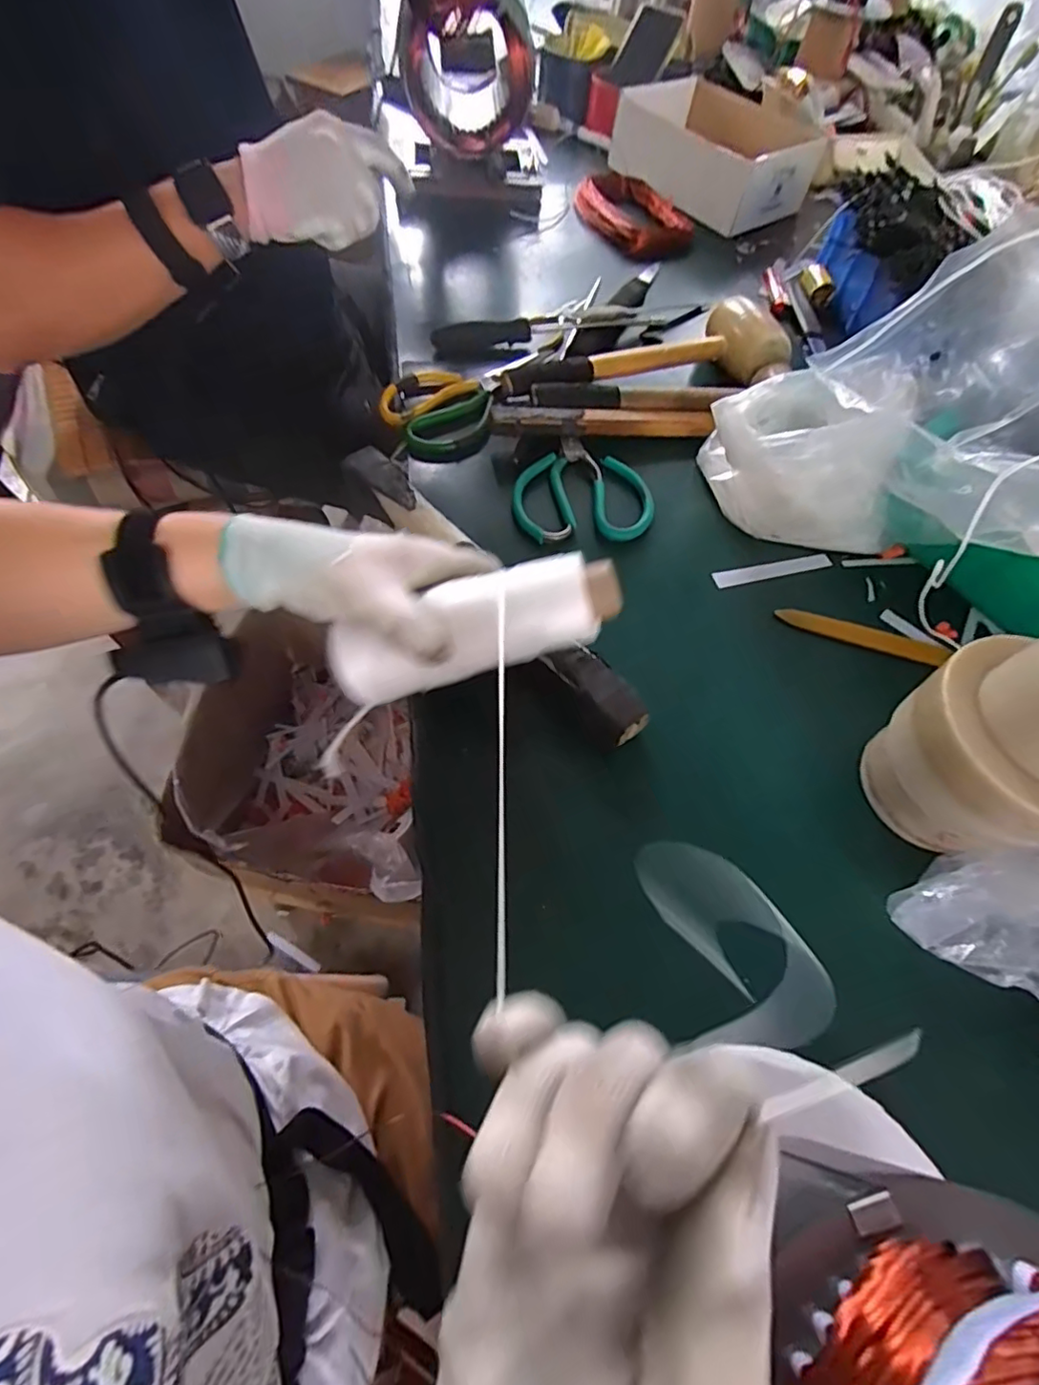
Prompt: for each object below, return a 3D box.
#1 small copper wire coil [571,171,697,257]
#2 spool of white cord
[{"bbox_3d":[0.151,-0.650,0.778,0.113,0.031,0.183,-29,67,-19],"label":"small copper wire coil"},{"bbox_3d":[-0.030,-0.039,0.340,0.175,0.051,0.045,-18,61,15],"label":"spool of white cord"}]

